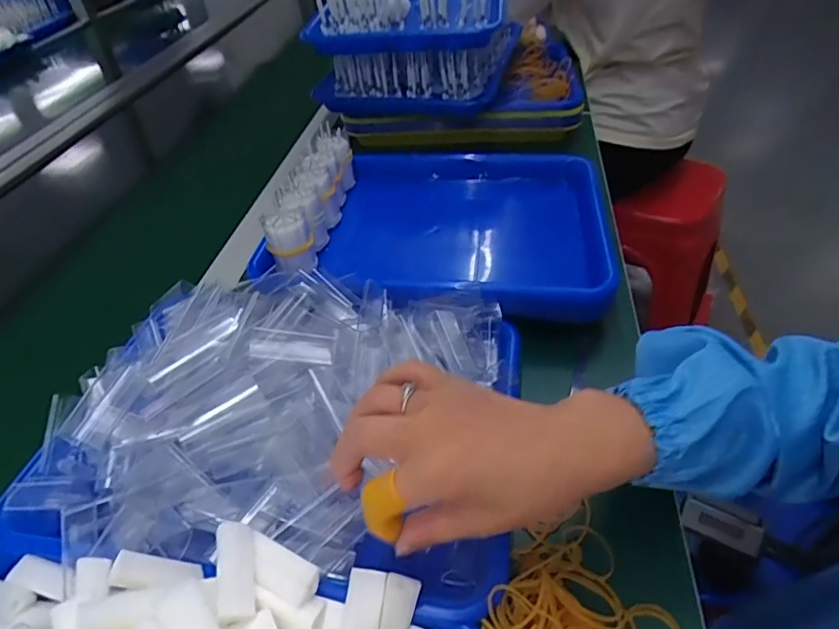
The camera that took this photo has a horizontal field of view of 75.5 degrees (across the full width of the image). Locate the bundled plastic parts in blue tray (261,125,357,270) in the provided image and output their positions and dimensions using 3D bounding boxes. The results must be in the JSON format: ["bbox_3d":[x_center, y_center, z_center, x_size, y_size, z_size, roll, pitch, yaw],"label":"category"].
[{"bbox_3d":[-0.107,-0.123,0.559,0.040,0.057,0.195,2,43,9],"label":"bundled plastic parts in blue tray"}]

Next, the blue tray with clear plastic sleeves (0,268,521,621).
[{"bbox_3d":[-0.093,0.060,0.387,0.311,0.088,0.227,4,43,10],"label":"blue tray with clear plastic sleeves"}]

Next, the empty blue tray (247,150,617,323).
[{"bbox_3d":[0.027,-0.078,0.567,0.314,0.075,0.265,3,43,10],"label":"empty blue tray"}]

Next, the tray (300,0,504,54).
[{"bbox_3d":[-0.007,-0.399,0.686,0.239,0.088,0.150,7,44,13],"label":"tray"}]

